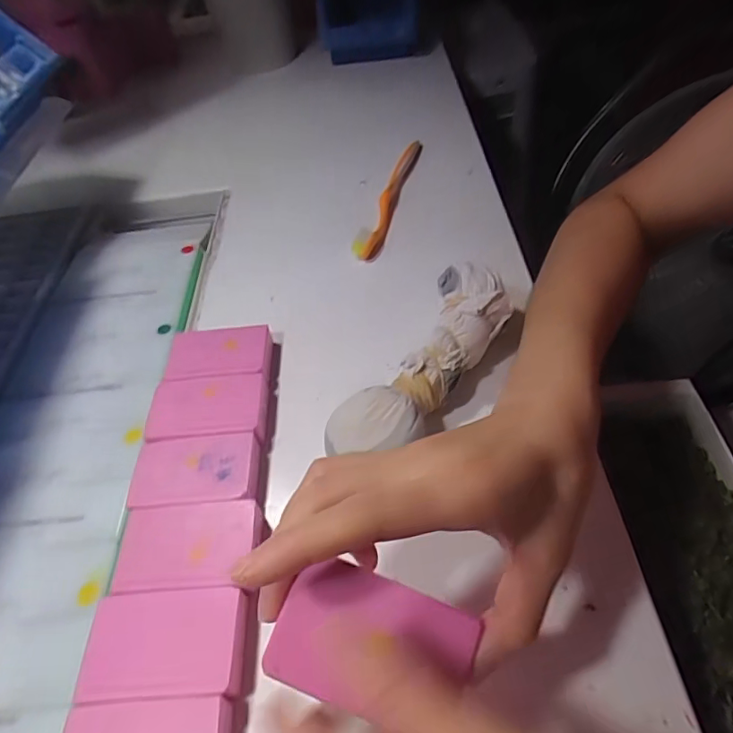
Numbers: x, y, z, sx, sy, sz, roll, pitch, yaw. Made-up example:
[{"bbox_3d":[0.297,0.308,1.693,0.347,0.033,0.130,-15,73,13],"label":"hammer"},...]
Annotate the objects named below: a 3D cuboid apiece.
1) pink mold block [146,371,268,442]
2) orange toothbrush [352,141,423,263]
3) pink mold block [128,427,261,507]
[{"bbox_3d":[-0.099,0.027,0.334,0.070,0.015,0.046,-4,49,3],"label":"pink mold block"},{"bbox_3d":[0.022,-0.156,0.481,0.016,0.024,0.183,10,51,14],"label":"orange toothbrush"},{"bbox_3d":[-0.097,0.061,0.306,0.069,0.013,0.045,-6,49,1],"label":"pink mold block"}]

